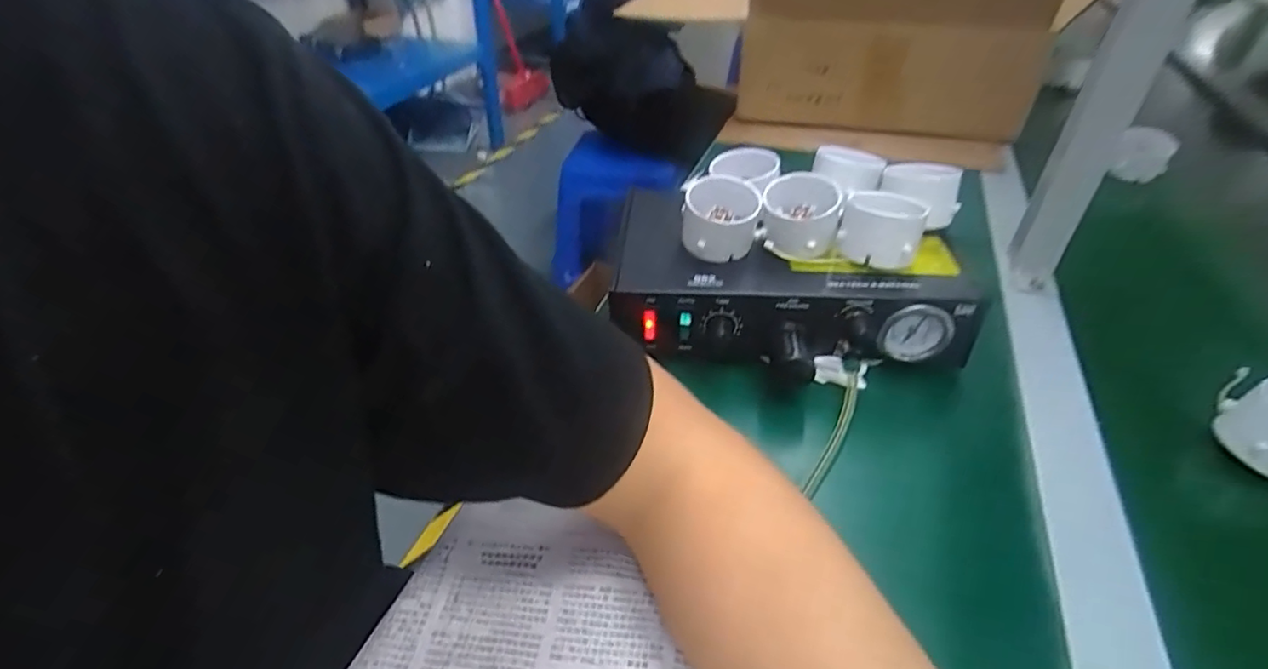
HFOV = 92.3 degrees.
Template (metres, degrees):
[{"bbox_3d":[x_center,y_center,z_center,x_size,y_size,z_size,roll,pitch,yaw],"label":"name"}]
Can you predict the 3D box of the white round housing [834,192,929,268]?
[{"bbox_3d":[0.162,-0.070,0.402,0.049,0.036,0.048,0,39,0],"label":"white round housing"}]

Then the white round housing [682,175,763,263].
[{"bbox_3d":[0.059,-0.077,0.418,0.049,0.041,0.052,8,40,9],"label":"white round housing"}]

